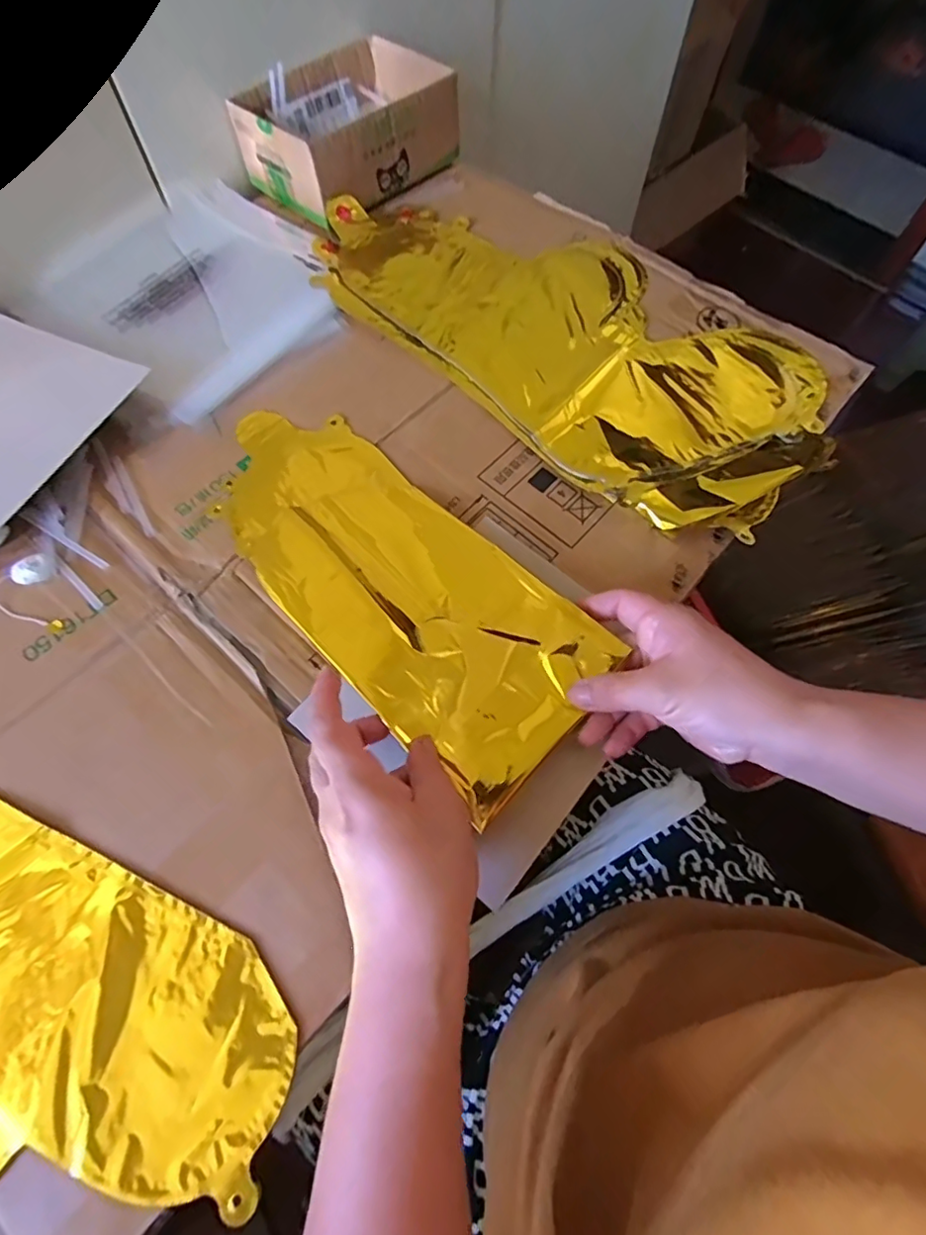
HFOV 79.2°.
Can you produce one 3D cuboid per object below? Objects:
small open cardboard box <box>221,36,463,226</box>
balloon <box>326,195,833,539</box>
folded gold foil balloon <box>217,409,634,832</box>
[{"bbox_3d":[-0.114,-0.490,0.560,0.142,0.065,0.192,40,72,17],"label":"small open cardboard box"},{"bbox_3d":[0.077,-0.247,0.471,0.454,0.016,0.223,39,71,16],"label":"balloon"},{"bbox_3d":[-0.053,-0.035,0.374,0.130,0.015,0.321,-39,69,-16],"label":"folded gold foil balloon"}]

